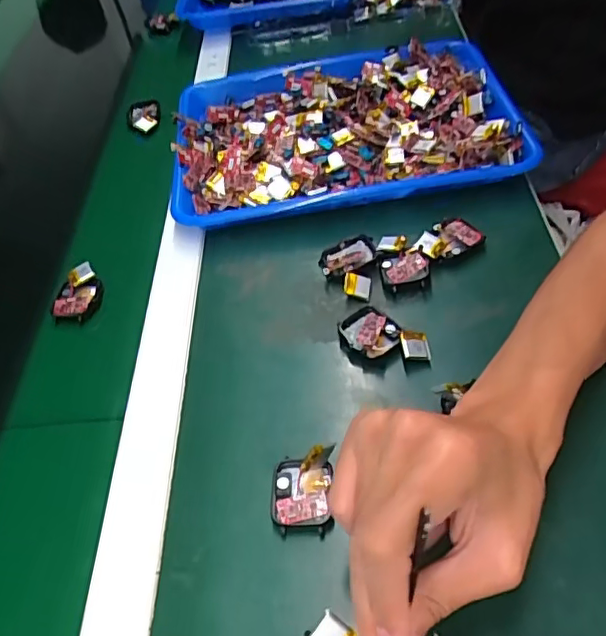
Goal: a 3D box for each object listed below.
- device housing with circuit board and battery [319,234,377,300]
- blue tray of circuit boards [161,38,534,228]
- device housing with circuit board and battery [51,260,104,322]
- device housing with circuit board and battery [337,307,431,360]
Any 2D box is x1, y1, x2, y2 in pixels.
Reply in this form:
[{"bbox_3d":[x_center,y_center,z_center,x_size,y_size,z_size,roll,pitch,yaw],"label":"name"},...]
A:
[{"bbox_3d":[0.036,-0.044,0.481,0.045,0.017,0.065,2,51,14],"label":"device housing with circuit board and battery"},{"bbox_3d":[0.040,-0.193,0.591,0.336,0.056,0.245,-10,49,4],"label":"blue tray of circuit boards"},{"bbox_3d":[-0.197,-0.024,0.503,0.039,0.017,0.052,-7,50,7],"label":"device housing with circuit board and battery"},{"bbox_3d":[0.060,0.016,0.423,0.068,0.022,0.038,25,60,29],"label":"device housing with circuit board and battery"}]

